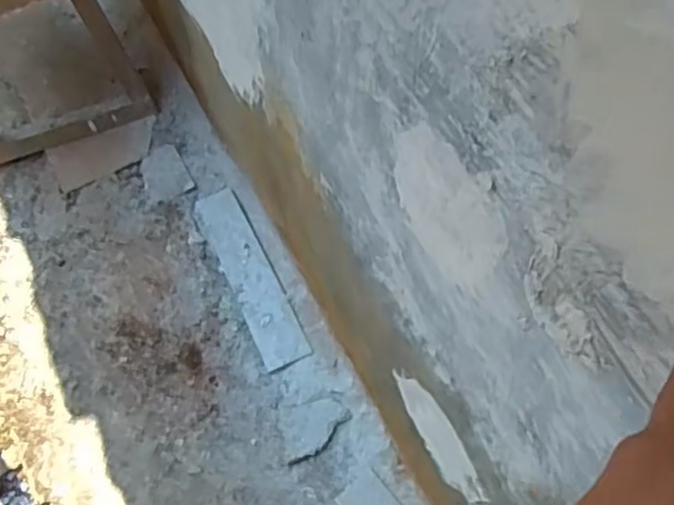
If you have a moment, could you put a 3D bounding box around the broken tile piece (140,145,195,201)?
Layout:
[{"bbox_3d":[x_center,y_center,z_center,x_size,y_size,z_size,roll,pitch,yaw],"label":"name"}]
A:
[{"bbox_3d":[-0.454,-0.208,1.788,0.114,0.008,0.154,-24,66,-15],"label":"broken tile piece"}]

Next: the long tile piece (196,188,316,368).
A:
[{"bbox_3d":[-0.212,0.055,1.661,0.113,0.011,0.484,-23,66,-14],"label":"long tile piece"}]

